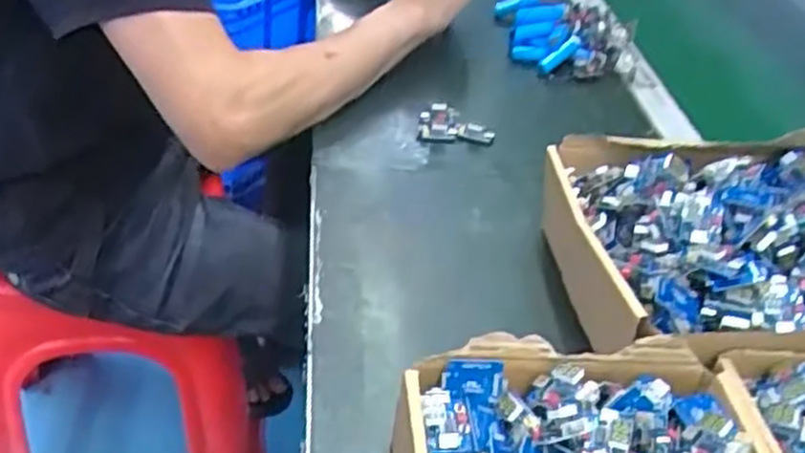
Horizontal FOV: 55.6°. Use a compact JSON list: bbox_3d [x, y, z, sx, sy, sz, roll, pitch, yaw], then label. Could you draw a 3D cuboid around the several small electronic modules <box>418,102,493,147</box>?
[{"bbox_3d":[0.046,-0.084,0.638,0.062,0.013,0.042,10,38,2],"label":"several small electronic modules"}]

